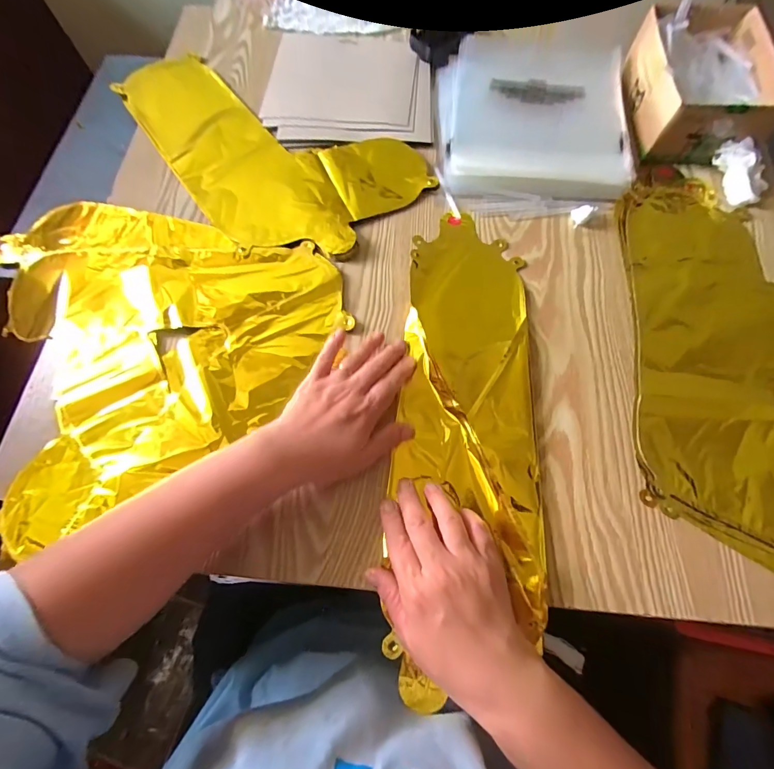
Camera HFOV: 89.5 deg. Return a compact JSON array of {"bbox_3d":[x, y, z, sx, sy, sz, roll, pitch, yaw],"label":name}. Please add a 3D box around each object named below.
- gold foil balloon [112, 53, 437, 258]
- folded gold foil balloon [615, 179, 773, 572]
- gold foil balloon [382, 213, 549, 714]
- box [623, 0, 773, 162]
[{"bbox_3d":[-0.163,-0.309,0.489,0.226,0.010,0.412,-42,74,-14],"label":"gold foil balloon"},{"bbox_3d":[0.345,-0.032,0.378,0.205,0.010,0.417,7,69,3],"label":"folded gold foil balloon"},{"bbox_3d":[0.074,0.023,0.365,0.133,0.021,0.441,1,67,1],"label":"gold foil balloon"},{"bbox_3d":[0.377,-0.358,0.472,0.137,0.067,0.182,8,69,4],"label":"box"}]

